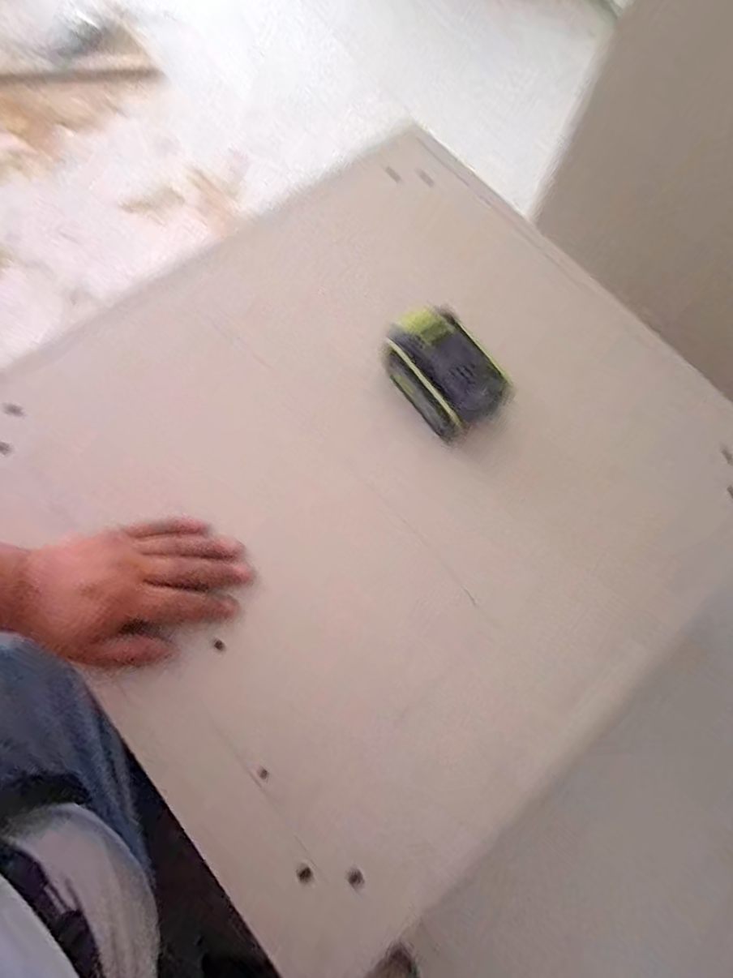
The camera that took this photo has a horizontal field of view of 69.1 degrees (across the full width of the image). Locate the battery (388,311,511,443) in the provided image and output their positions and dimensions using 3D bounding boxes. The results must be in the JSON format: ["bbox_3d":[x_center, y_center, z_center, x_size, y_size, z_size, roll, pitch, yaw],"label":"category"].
[{"bbox_3d":[0.075,-0.112,0.503,0.073,0.063,0.118,-39,76,-14],"label":"battery"}]

